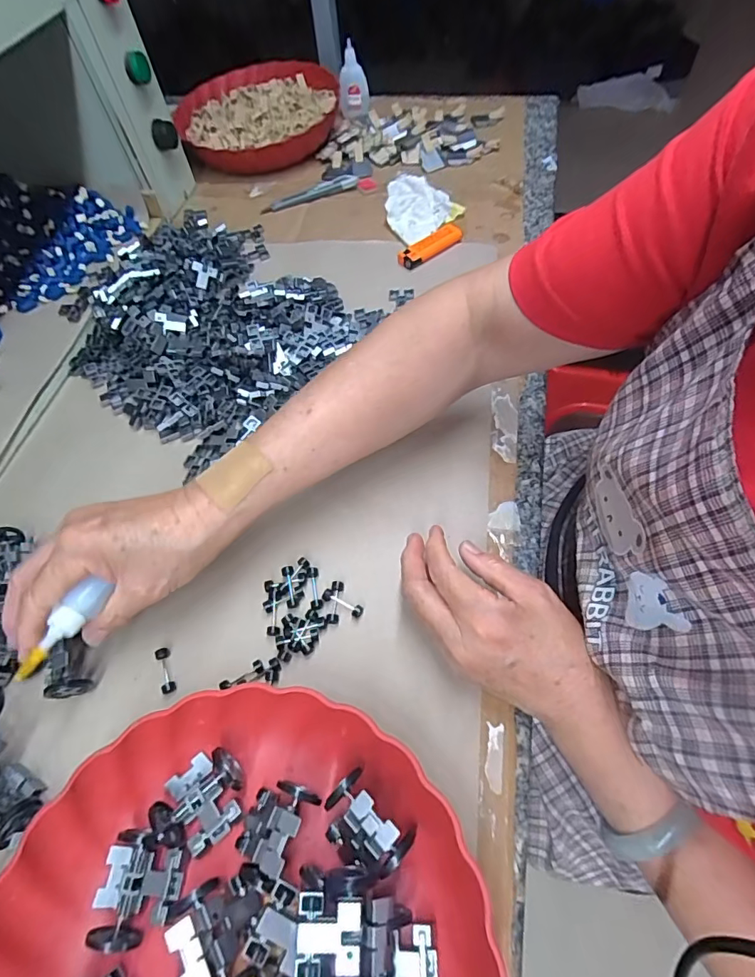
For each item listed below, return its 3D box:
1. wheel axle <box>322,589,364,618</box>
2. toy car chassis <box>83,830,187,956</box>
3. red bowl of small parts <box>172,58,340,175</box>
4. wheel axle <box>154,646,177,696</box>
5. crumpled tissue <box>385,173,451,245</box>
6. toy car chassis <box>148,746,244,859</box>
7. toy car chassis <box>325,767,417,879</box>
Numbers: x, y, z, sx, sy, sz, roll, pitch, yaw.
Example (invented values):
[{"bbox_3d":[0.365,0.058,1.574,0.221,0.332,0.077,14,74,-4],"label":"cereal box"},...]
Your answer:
[{"bbox_3d":[-0.026,0.082,0.341,0.032,0.006,0.009,23,63,18],"label":"wheel axle"},{"bbox_3d":[-0.132,0.216,0.258,0.045,0.023,0.048,-3,58,2],"label":"toy car chassis"},{"bbox_3d":[-0.170,-0.550,0.698,0.225,0.074,0.210,-2,59,3],"label":"red bowl of small parts"},{"bbox_3d":[-0.146,0.125,0.327,0.009,0.006,0.032,-22,60,-9],"label":"wheel axle"},{"bbox_3d":[0.049,-0.343,0.578,0.075,0.027,0.112,2,59,6],"label":"crumpled tissue"},{"bbox_3d":[-0.104,0.183,0.278,0.050,0.018,0.045,-36,62,-16],"label":"toy car chassis"},{"bbox_3d":[-0.008,0.184,0.257,0.046,0.034,0.035,35,67,22],"label":"toy car chassis"}]

